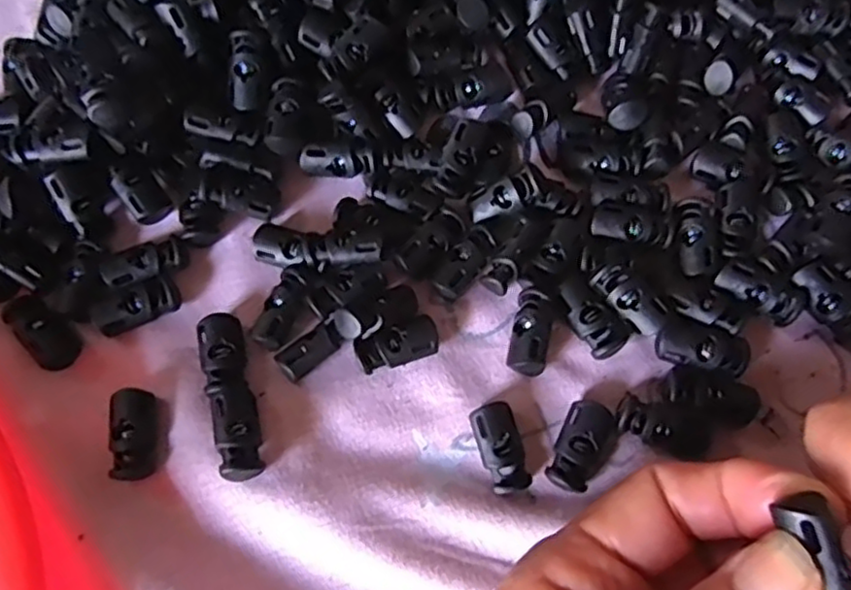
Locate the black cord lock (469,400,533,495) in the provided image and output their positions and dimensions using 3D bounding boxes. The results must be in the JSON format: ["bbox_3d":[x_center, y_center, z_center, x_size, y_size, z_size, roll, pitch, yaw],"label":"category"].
[{"bbox_3d":[0.023,0.048,0.214,0.014,0.007,0.027,-16,71,-4],"label":"black cord lock"}]

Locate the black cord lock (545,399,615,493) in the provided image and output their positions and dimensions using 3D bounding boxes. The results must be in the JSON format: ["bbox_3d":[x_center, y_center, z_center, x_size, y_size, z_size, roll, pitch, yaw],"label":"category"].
[{"bbox_3d":[0.048,0.047,0.213,0.014,0.007,0.027,27,73,10],"label":"black cord lock"}]

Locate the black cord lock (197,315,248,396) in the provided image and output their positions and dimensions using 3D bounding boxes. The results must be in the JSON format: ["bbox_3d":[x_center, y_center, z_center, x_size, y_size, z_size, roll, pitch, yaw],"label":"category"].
[{"bbox_3d":[-0.067,0.019,0.225,0.014,0.008,0.026,-17,71,-5],"label":"black cord lock"}]

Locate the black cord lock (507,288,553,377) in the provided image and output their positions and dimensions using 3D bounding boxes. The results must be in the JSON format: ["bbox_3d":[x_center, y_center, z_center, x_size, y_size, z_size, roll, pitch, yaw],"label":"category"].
[{"bbox_3d":[0.035,0.013,0.224,0.012,0.011,0.028,11,71,5],"label":"black cord lock"}]

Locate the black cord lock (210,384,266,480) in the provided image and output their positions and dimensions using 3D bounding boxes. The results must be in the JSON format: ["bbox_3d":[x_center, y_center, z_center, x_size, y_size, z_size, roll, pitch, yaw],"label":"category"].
[{"bbox_3d":[-0.058,0.042,0.212,0.011,0.011,0.030,-16,71,-4],"label":"black cord lock"}]

